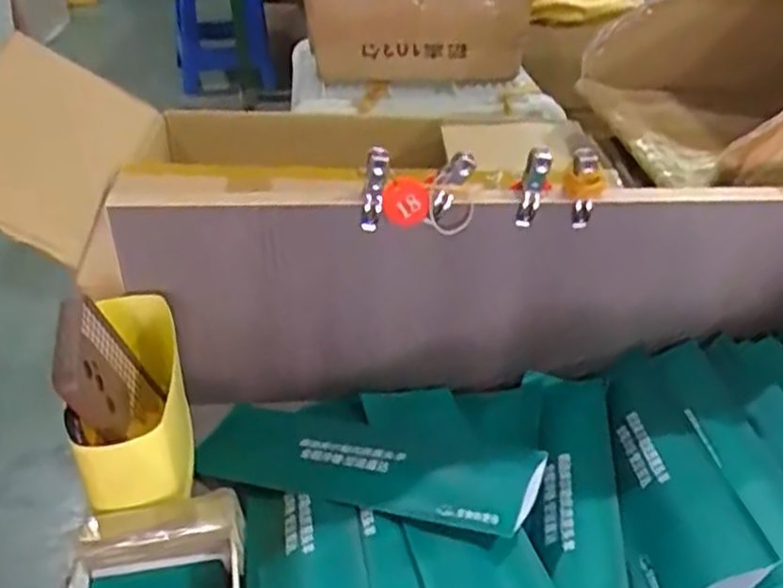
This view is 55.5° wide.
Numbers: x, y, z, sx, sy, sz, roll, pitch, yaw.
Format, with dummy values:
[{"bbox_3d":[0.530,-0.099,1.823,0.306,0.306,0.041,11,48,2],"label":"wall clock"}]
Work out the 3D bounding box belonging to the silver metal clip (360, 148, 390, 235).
[{"bbox_3d":[-0.012,-0.075,0.536,0.018,0.063,0.019,1,37,-1],"label":"silver metal clip"}]

